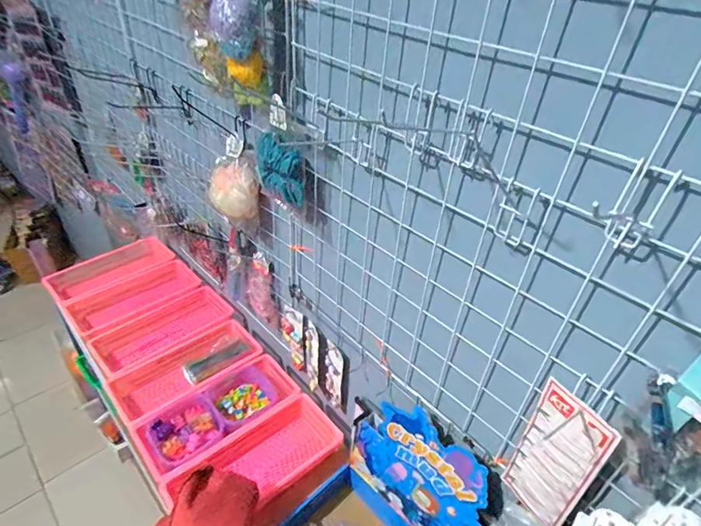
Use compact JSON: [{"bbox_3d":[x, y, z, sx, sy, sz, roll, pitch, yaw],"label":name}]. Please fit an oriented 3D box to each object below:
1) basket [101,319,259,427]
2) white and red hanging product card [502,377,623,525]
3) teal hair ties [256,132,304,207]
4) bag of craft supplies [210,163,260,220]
[{"bbox_3d":[-0.342,0.238,0.945,0.292,0.087,0.148,-28,48,-36],"label":"basket"},{"bbox_3d":[0.232,0.228,0.507,0.014,0.191,0.082,-15,38,-30],"label":"white and red hanging product card"},{"bbox_3d":[-0.107,-0.140,0.667,0.018,0.094,0.106,-21,44,-31],"label":"teal hair ties"},{"bbox_3d":[-0.208,-0.125,0.786,0.082,0.097,0.056,-6,38,-14],"label":"bag of craft supplies"}]

